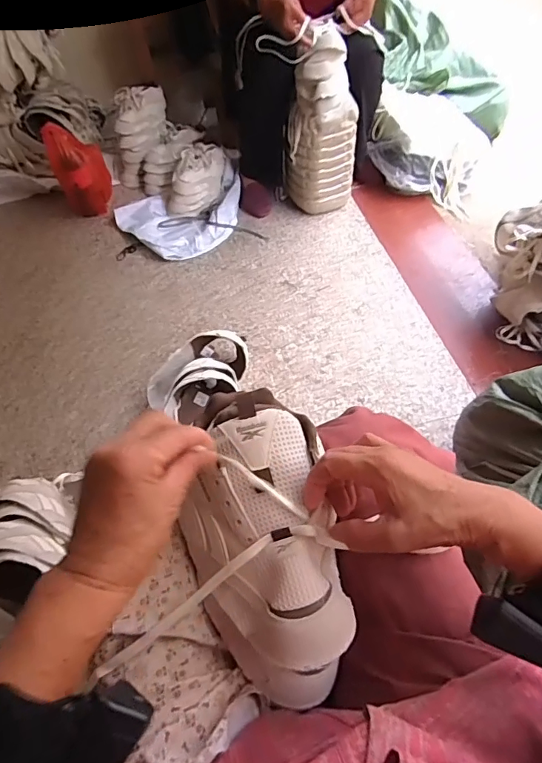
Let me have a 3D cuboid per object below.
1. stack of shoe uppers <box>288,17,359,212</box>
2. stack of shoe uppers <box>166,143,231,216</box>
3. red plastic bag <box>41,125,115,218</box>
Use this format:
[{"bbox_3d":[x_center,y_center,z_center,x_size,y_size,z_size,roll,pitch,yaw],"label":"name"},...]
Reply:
[{"bbox_3d":[0.148,-0.698,1.295,0.163,0.428,0.132,-30,56,-16],"label":"stack of shoe uppers"},{"bbox_3d":[-0.239,-0.638,1.466,0.183,0.138,0.186,4,53,7],"label":"stack of shoe uppers"},{"bbox_3d":[-0.588,-0.652,1.444,0.152,0.251,0.108,-20,54,-11],"label":"red plastic bag"}]

